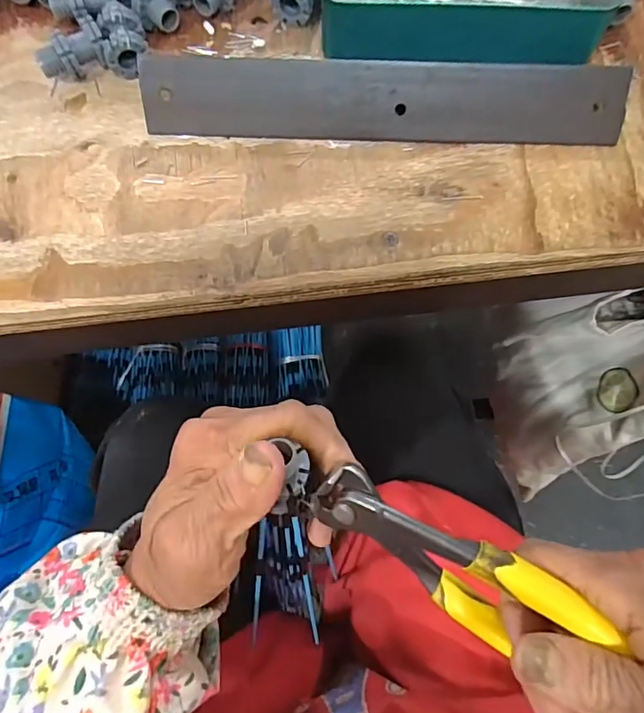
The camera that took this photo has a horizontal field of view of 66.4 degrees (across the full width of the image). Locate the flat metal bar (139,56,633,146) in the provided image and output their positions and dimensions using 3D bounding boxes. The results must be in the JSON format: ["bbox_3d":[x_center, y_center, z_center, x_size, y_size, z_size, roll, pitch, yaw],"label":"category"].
[{"bbox_3d":[0.031,-0.133,0.258,0.245,0.039,0.005,2,34,2],"label":"flat metal bar"}]

